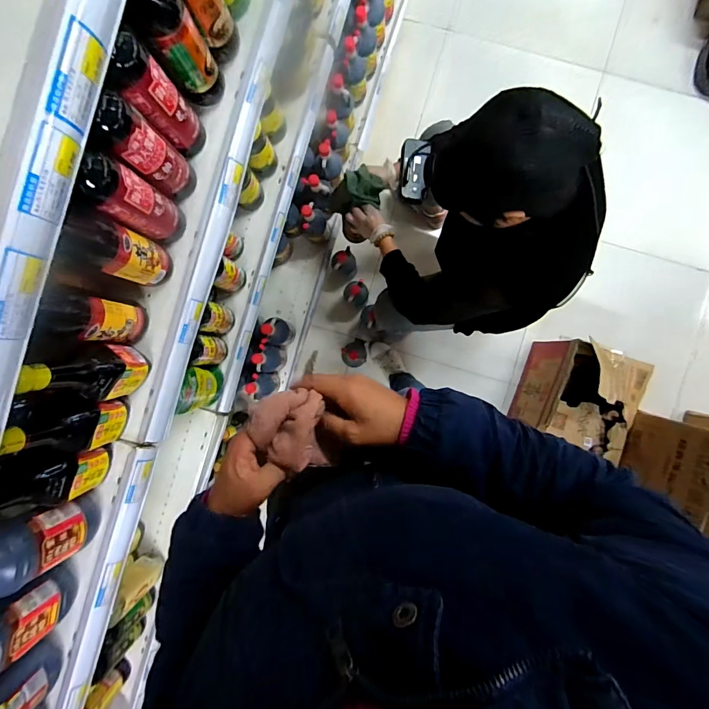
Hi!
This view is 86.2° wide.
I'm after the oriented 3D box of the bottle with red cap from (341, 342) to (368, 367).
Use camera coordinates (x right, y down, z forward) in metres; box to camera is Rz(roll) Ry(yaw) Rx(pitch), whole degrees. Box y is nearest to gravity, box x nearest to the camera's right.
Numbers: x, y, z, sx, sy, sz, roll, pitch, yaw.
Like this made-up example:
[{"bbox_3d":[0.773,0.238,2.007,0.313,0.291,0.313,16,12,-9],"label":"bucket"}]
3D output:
[{"bbox_3d":[0.003,-0.002,1.326,0.084,0.171,0.090,-2,91,2],"label":"bottle with red cap"}]

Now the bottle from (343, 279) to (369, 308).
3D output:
[{"bbox_3d":[0.005,-0.211,1.315,0.085,0.173,0.088,4,91,2],"label":"bottle"}]

